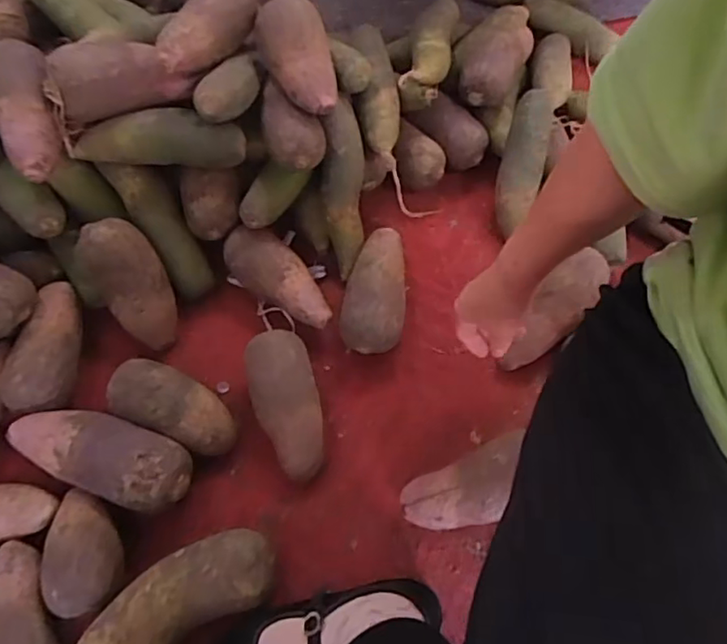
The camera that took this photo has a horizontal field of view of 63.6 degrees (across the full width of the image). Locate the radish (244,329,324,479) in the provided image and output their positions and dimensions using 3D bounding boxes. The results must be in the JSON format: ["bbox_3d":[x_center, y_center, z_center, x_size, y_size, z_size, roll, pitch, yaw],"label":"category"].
[{"bbox_3d":[-0.084,0.091,0.647,0.068,0.058,0.156,-14,67,-7],"label":"radish"}]

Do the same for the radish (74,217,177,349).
[{"bbox_3d":[-0.264,-0.044,0.673,0.078,0.056,0.155,-38,116,-19],"label":"radish"}]

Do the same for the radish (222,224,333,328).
[{"bbox_3d":[-0.100,-0.049,0.705,0.155,0.061,0.063,41,71,15],"label":"radish"}]

